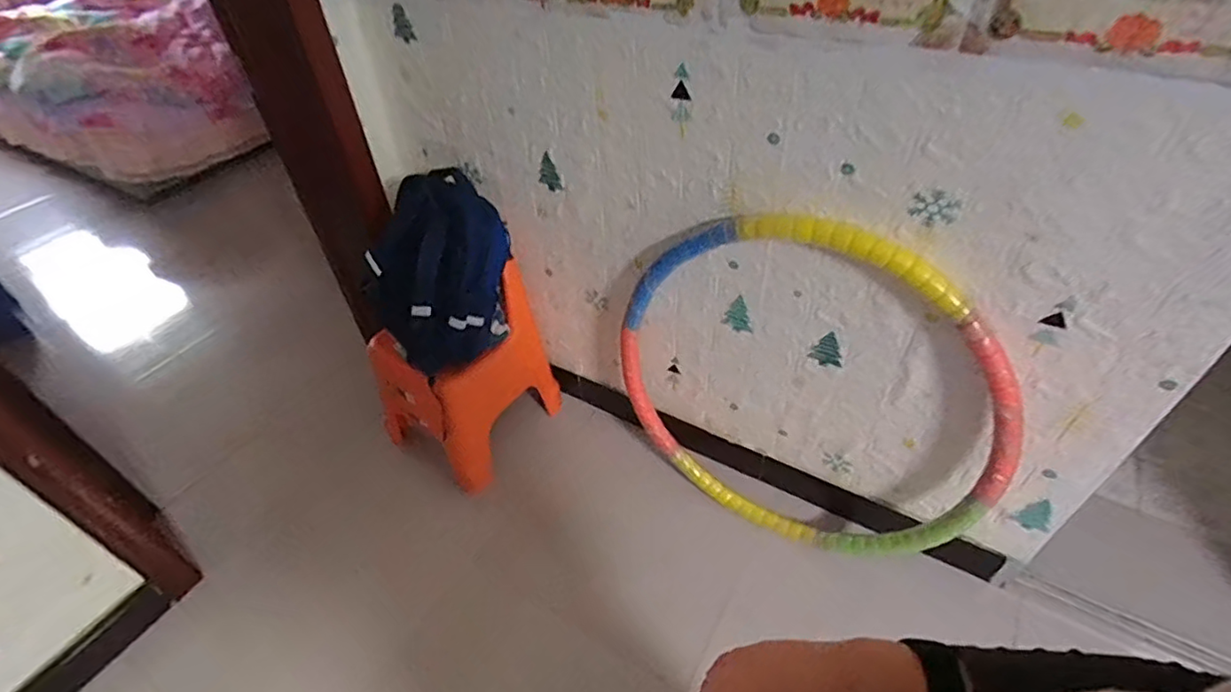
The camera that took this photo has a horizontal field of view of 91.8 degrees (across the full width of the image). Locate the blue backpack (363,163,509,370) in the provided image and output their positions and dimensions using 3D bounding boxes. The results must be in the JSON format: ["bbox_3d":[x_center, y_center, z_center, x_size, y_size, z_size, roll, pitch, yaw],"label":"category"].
[{"bbox_3d":[-0.435,-0.194,1.463,0.303,0.434,0.317,-26,49,-23],"label":"blue backpack"}]

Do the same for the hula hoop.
[{"bbox_3d":[0.398,0.136,1.371,0.878,0.877,0.051,46,49,-2],"label":"hula hoop"}]

